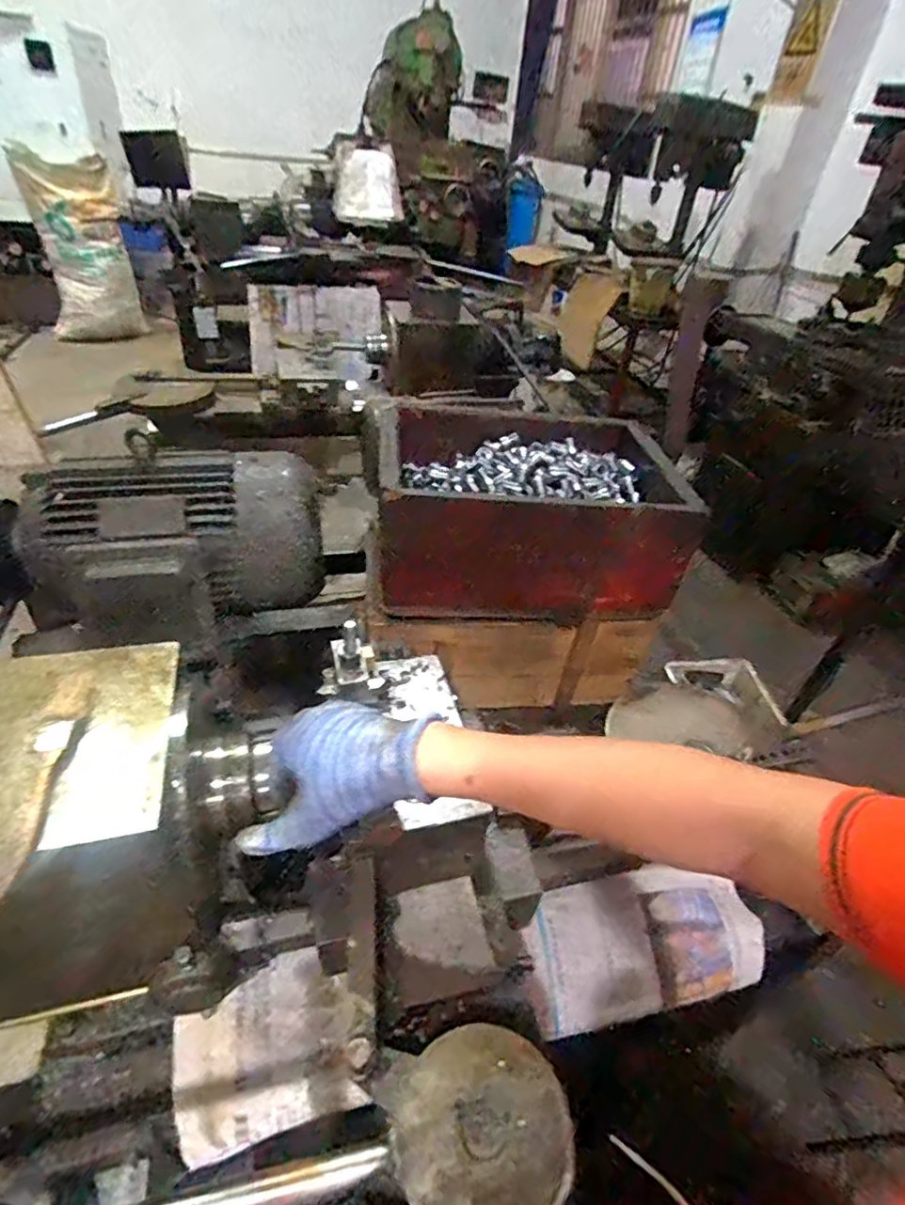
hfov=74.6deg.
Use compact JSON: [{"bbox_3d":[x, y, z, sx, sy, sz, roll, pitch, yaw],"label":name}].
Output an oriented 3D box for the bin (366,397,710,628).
[{"bbox_3d":[0.095,-0.106,0.744,0.339,0.157,0.243,4,39,-3],"label":"bin"}]

